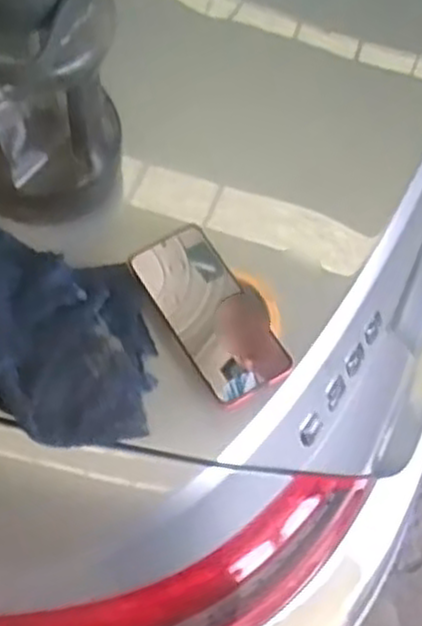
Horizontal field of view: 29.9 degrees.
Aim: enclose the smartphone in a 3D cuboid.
[{"bbox_3d":[0.000,-0.004,0.672,0.075,0.011,0.156,-29,71,-12],"label":"smartphone"}]

